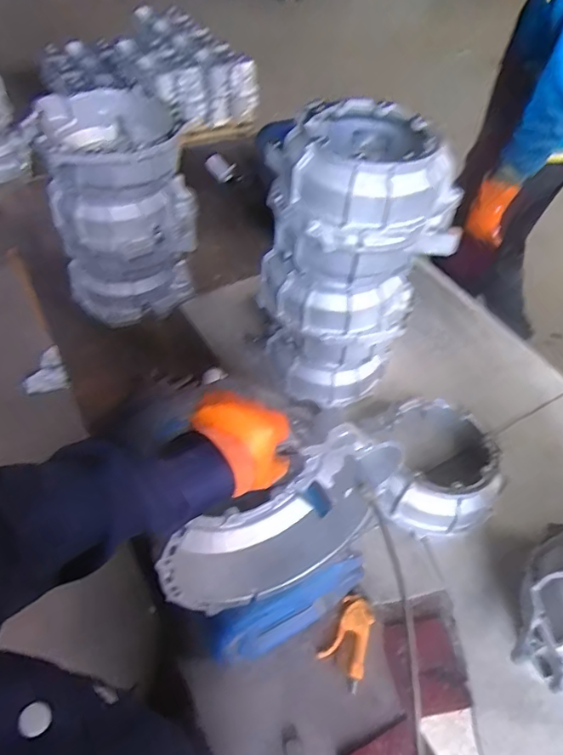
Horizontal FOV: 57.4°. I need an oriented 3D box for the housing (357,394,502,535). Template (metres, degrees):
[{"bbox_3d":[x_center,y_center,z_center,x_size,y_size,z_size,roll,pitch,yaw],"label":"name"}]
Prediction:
[{"bbox_3d":[0.331,0.192,1.150,0.268,0.129,0.303,-13,52,-16],"label":"housing"}]

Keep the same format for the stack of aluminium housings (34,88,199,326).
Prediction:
[{"bbox_3d":[-0.412,-0.415,1.363,0.342,0.514,0.308,-11,51,-14],"label":"stack of aluminium housings"}]

